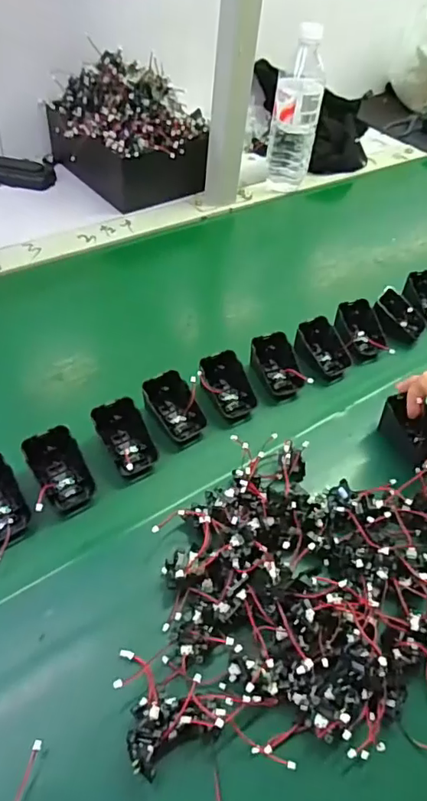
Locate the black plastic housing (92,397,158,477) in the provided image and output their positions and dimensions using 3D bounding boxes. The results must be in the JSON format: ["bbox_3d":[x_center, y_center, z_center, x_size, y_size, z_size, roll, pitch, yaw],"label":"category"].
[{"bbox_3d":[-0.080,0.037,0.483,0.045,0.046,0.059,-26,56,-27],"label":"black plastic housing"}]

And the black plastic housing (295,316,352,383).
[{"bbox_3d":[0.125,-0.059,0.589,0.042,0.042,0.059,-24,55,-26],"label":"black plastic housing"}]

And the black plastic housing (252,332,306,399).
[{"bbox_3d":[0.068,-0.037,0.566,0.046,0.044,0.062,-18,53,-22],"label":"black plastic housing"}]

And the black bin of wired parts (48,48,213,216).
[{"bbox_3d":[-0.130,-0.416,0.801,0.183,0.142,0.229,-24,55,-26],"label":"black bin of wired parts"}]

